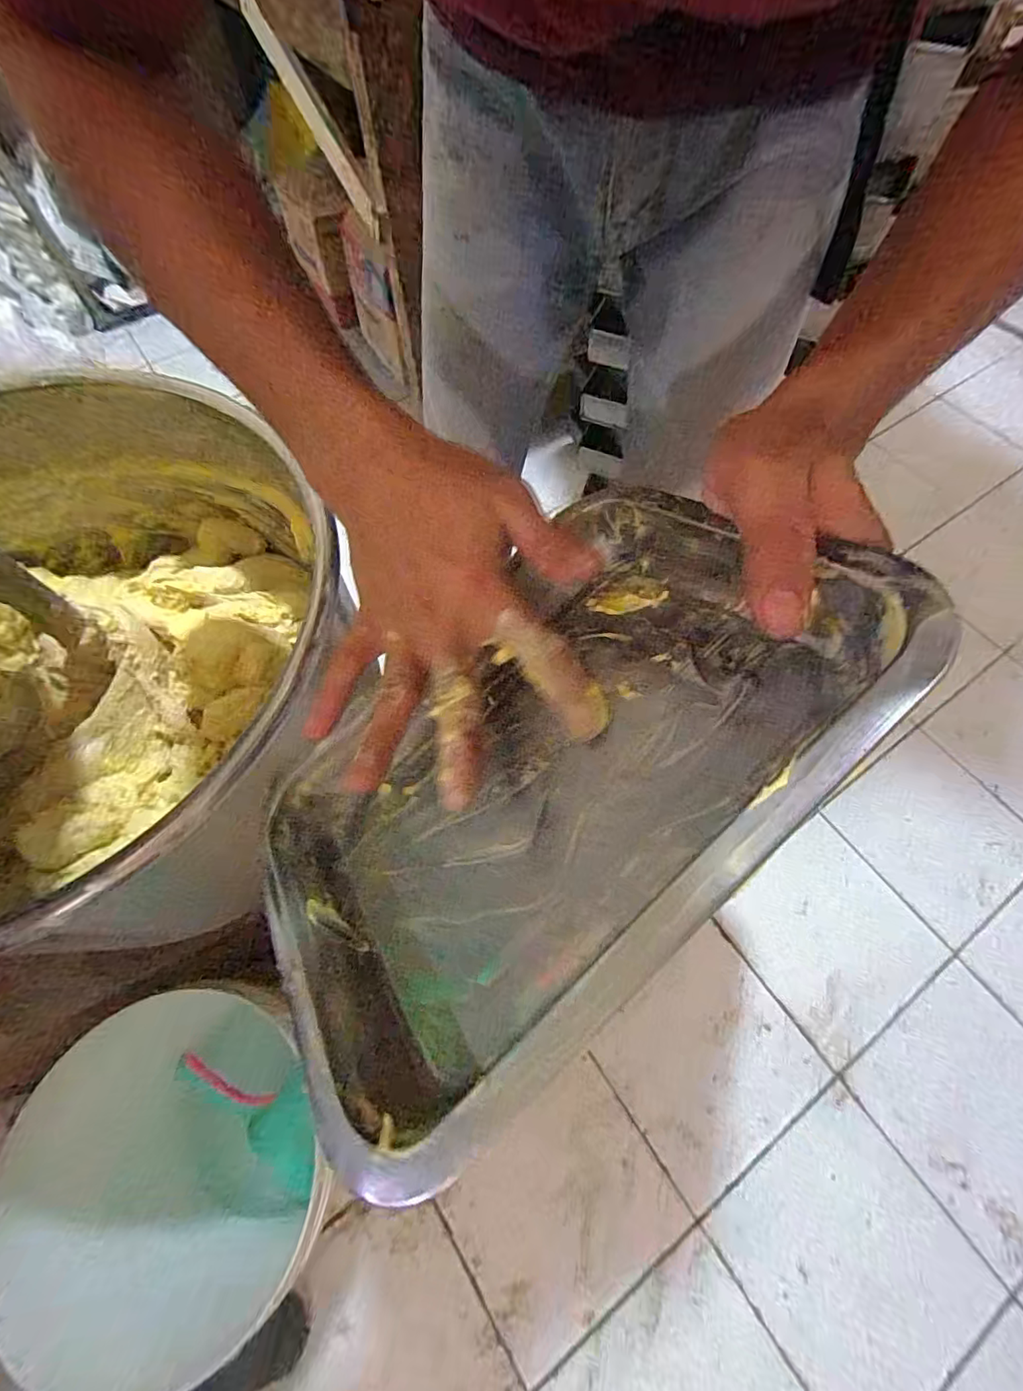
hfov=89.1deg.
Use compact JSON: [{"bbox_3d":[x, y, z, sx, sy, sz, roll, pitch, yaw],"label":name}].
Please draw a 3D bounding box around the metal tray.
[{"bbox_3d":[0.010,0.026,0.219,0.252,0.041,0.185,-44,46,-3],"label":"metal tray"}]

